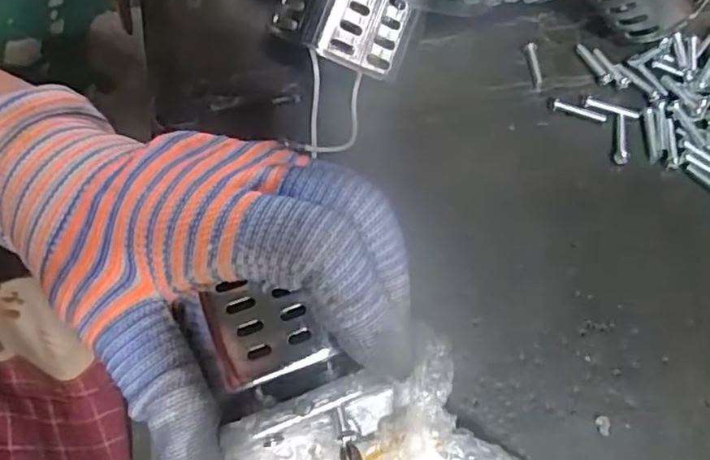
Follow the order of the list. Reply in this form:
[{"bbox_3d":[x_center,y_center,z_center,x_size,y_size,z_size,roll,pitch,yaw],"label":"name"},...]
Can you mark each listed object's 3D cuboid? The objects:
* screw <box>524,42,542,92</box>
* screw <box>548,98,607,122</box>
[{"bbox_3d":[0.079,-0.072,0.267,0.005,0.004,0.024,-5,65,1],"label":"screw"},{"bbox_3d":[0.093,-0.050,0.254,0.024,0.005,0.004,18,68,11],"label":"screw"}]

